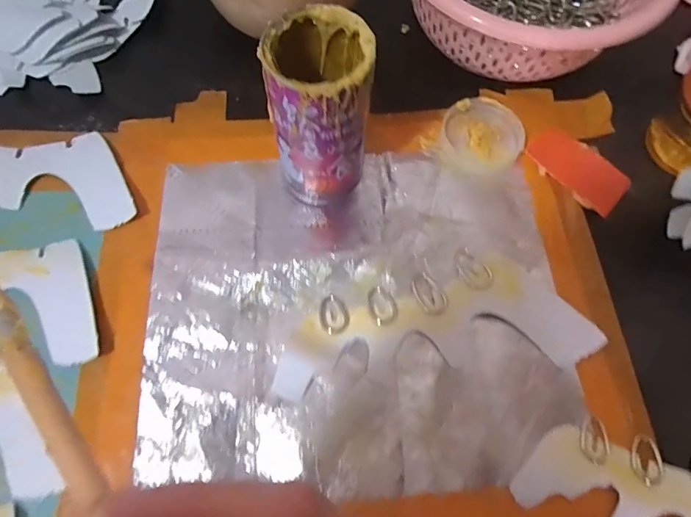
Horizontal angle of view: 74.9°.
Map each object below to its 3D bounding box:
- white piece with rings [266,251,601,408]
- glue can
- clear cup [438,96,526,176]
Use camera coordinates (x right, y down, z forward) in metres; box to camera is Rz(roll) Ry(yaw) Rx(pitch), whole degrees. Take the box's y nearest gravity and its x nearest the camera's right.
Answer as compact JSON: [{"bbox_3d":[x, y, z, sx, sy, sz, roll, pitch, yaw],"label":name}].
[{"bbox_3d":[0.059,0.040,0.309,0.210,0.009,0.082,-6,69,-4],"label":"white piece with rings"},{"bbox_3d":[-0.018,-0.096,0.304,0.065,0.117,0.069,1,69,-2],"label":"glue can"},{"bbox_3d":[0.110,-0.099,0.368,0.064,0.011,0.067,1,69,-2],"label":"clear cup"}]

